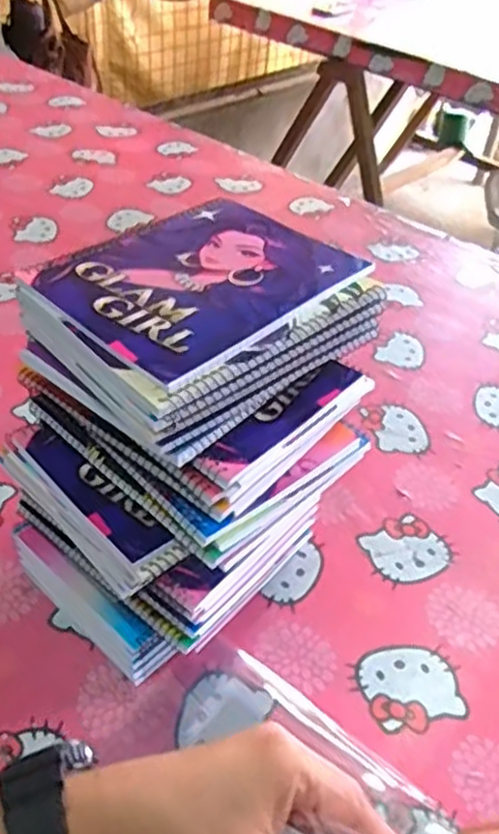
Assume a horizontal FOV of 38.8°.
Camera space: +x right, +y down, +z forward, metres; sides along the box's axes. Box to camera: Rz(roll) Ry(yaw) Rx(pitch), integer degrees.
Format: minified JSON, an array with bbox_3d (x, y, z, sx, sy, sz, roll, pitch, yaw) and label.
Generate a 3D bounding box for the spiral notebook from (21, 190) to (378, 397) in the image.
[{"bbox_3d":[-0.032,-0.098,0.481,0.150,0.008,0.198,34,49,28],"label":"spiral notebook"}]

